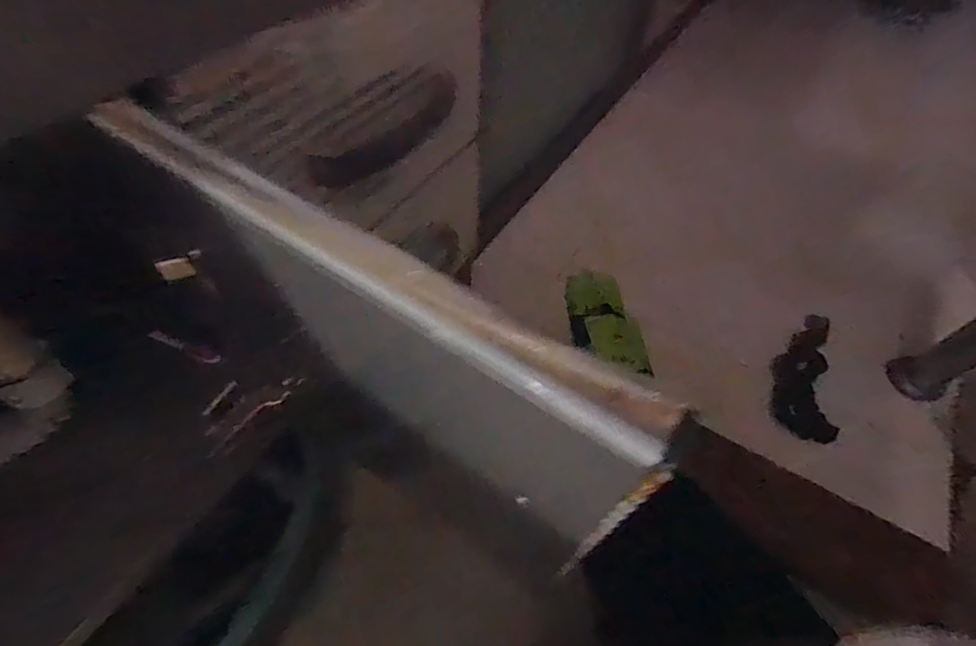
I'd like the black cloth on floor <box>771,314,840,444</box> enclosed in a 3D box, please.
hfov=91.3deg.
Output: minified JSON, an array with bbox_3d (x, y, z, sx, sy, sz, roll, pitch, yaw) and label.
[{"bbox_3d":[0.578,0.093,0.873,0.093,0.055,0.228,15,73,8],"label":"black cloth on floor"}]

